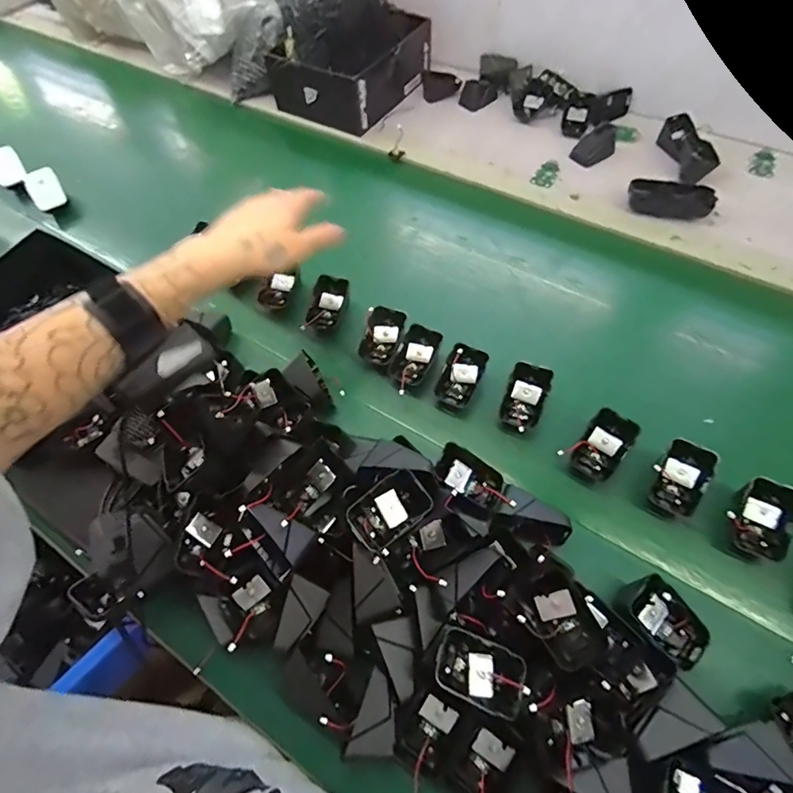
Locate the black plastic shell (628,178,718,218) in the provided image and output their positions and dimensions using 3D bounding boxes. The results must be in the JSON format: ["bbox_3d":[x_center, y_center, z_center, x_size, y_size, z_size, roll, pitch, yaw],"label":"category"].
[{"bbox_3d":[0.379,-0.275,0.624,0.105,0.031,0.042,15,64,10],"label":"black plastic shell"}]

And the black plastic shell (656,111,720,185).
[{"bbox_3d":[0.443,-0.374,0.685,0.046,0.035,0.128,-5,62,0],"label":"black plastic shell"}]

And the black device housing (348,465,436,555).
[{"bbox_3d":[-0.006,0.095,0.378,0.066,0.018,0.044,-36,81,-15],"label":"black device housing"}]

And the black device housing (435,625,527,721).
[{"bbox_3d":[0.065,0.213,0.348,0.066,0.016,0.043,19,65,12],"label":"black device housing"}]

